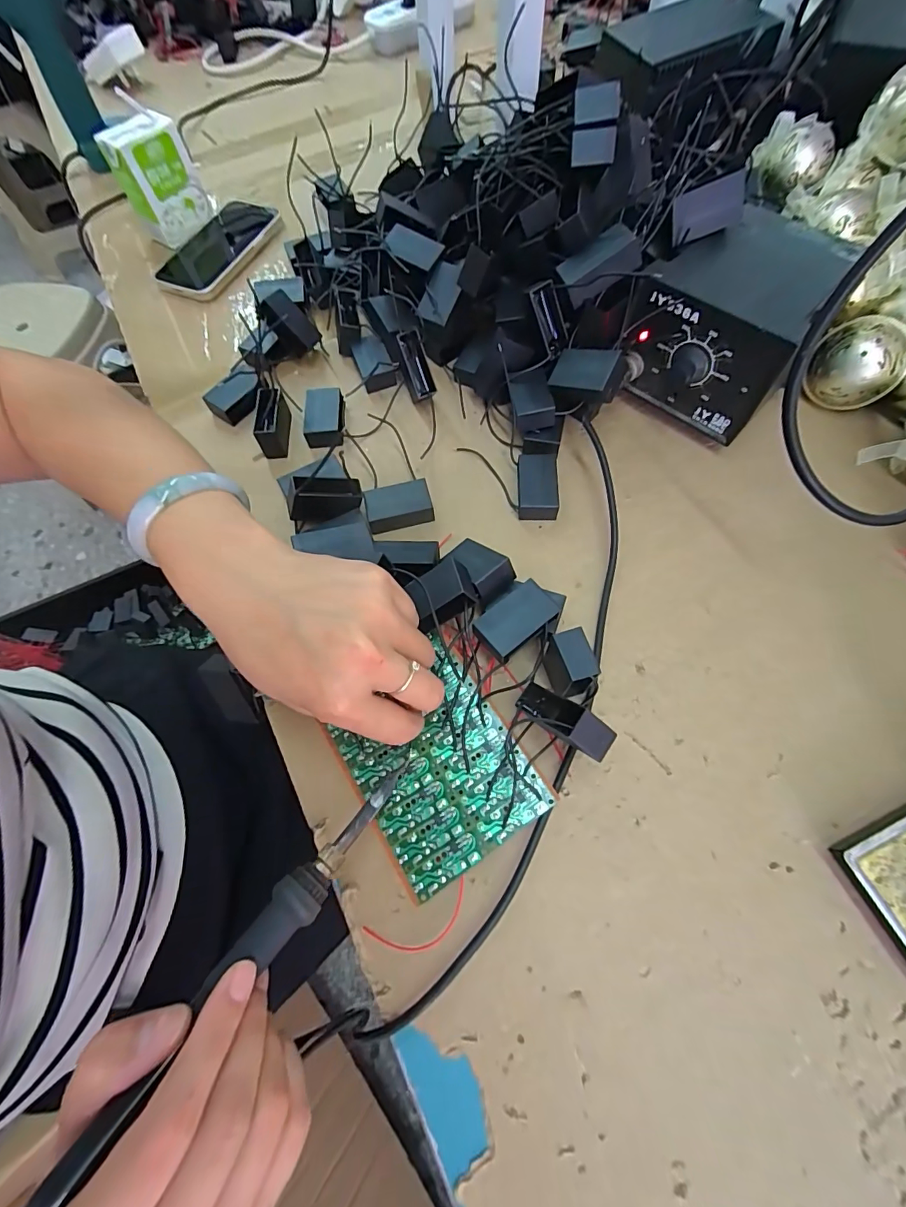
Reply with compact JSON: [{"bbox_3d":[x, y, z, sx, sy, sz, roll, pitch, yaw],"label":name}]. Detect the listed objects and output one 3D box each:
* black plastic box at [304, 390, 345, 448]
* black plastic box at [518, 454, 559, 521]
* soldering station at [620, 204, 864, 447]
[{"bbox_3d":[-0.106,-0.153,0.375,0.033,0.019,0.053,-6,67,0],"label":"black plastic box"},{"bbox_3d":[0.064,-0.088,0.340,0.029,0.018,0.047,2,67,3],"label":"black plastic box"},{"bbox_3d":[0.202,-0.212,0.343,0.111,0.100,0.139,32,72,15],"label":"soldering station"}]

